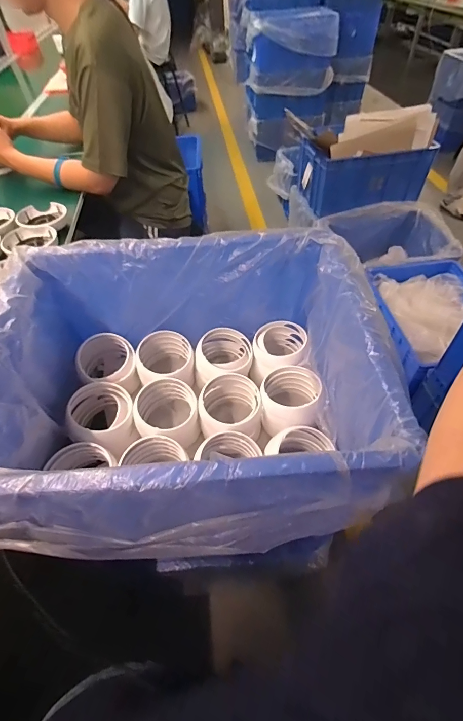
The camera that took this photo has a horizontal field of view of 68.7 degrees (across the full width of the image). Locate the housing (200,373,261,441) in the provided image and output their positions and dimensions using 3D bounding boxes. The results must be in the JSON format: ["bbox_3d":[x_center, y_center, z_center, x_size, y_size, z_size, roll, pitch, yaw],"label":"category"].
[{"bbox_3d":[0.001,0.089,0.651,0.112,0.106,0.114,-1,51,1],"label":"housing"}]

